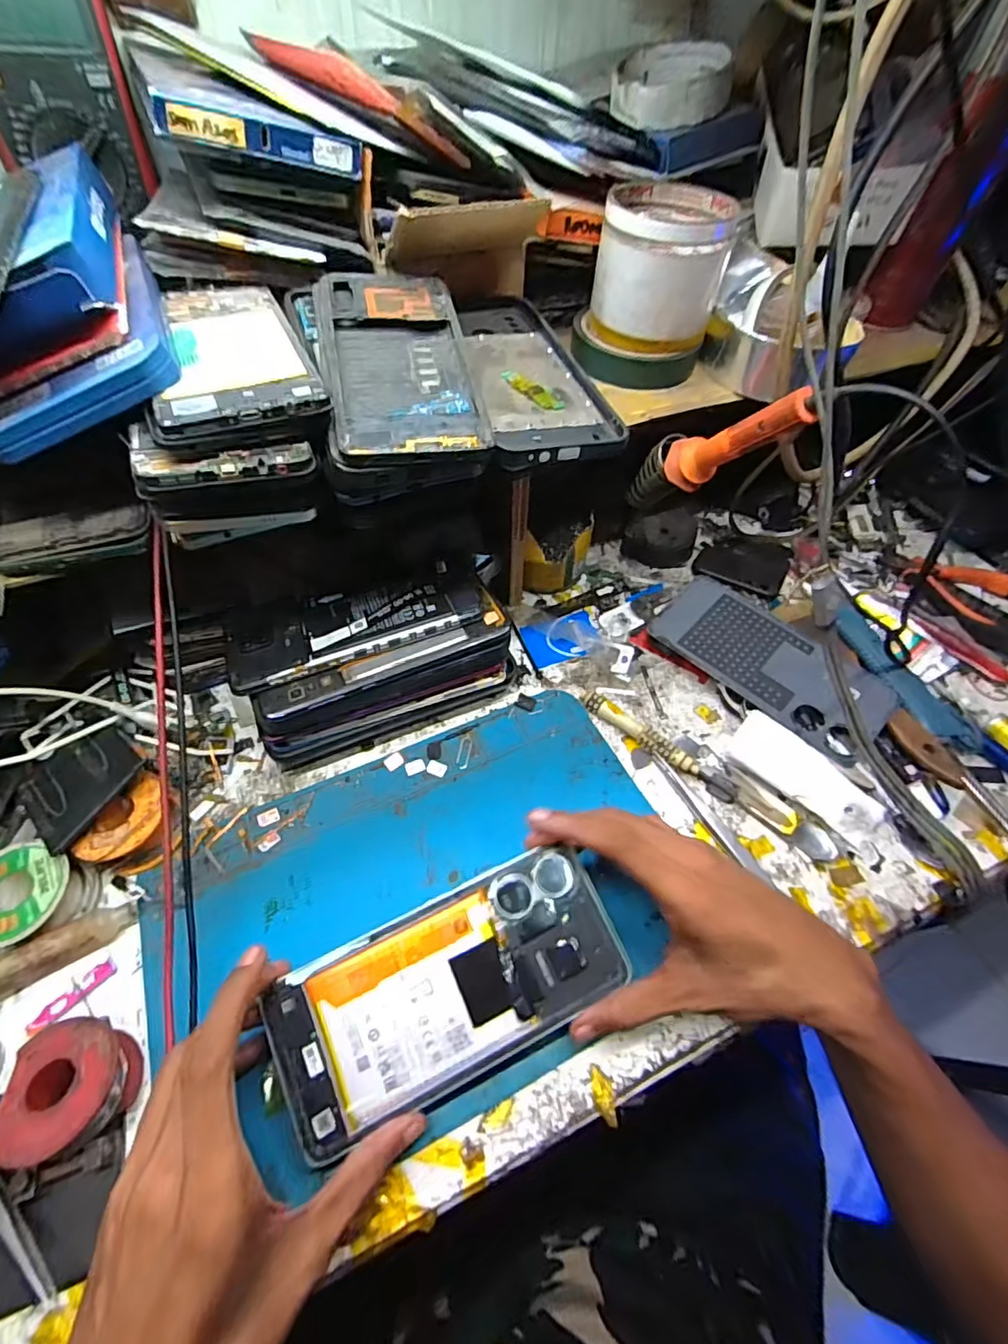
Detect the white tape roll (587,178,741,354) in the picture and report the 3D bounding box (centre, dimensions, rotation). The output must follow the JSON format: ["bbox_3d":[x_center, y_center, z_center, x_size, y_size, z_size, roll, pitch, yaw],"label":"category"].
[{"bbox_3d":[0.105,-0.268,0.367,0.081,0.069,0.097,13,55,7],"label":"white tape roll"}]

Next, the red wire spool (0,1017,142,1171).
[{"bbox_3d":[-0.198,0.190,0.252,0.043,0.029,0.051,-2,54,-3],"label":"red wire spool"}]

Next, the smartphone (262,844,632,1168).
[{"bbox_3d":[-0.025,0.152,0.268,0.165,0.004,0.076,-23,73,-12],"label":"smartphone"}]

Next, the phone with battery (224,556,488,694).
[{"bbox_3d":[-0.091,-0.036,0.349,0.158,0.008,0.069,-14,56,-12],"label":"phone with battery"}]

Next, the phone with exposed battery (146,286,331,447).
[{"bbox_3d":[-0.138,-0.160,0.273,0.072,0.016,0.147,-19,57,-15],"label":"phone with exposed battery"}]

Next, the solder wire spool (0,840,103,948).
[{"bbox_3d":[-0.262,0.123,0.300,0.051,0.028,0.049,1,54,-1],"label":"solder wire spool"}]

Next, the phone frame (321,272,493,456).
[{"bbox_3d":[-0.054,-0.167,0.290,0.072,0.008,0.154,-7,61,-12],"label":"phone frame"}]

